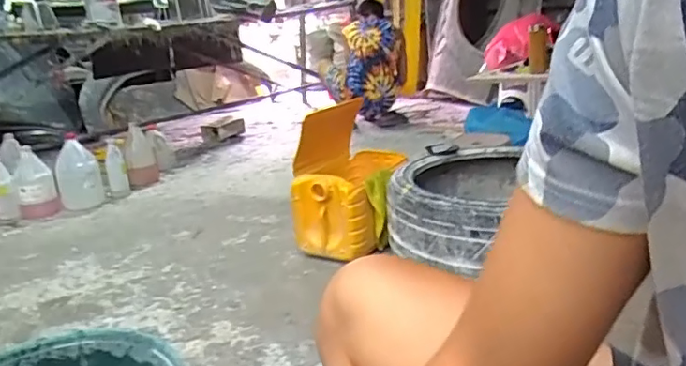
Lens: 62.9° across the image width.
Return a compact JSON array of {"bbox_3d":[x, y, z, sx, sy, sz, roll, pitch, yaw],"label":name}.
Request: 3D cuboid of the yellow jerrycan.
[{"bbox_3d":[0.024,-0.022,1.794,0.276,0.409,0.427,1,17,21],"label":"yellow jerrycan"}]

